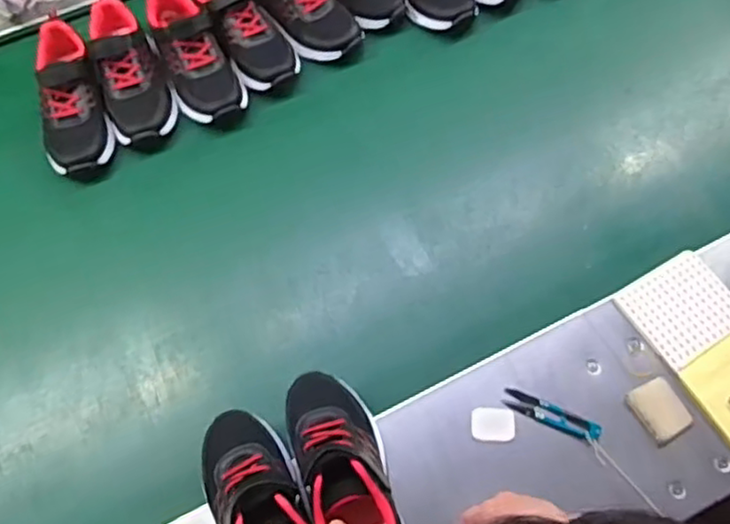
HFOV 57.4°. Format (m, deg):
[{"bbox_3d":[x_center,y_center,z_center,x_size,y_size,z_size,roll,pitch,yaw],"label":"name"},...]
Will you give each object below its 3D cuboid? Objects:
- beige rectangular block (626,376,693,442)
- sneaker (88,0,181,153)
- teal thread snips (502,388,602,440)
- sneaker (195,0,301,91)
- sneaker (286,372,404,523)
[{"bbox_3d":[0.324,0.160,0.731,0.052,0.011,0.061,-28,67,-14],"label":"beige rectangular block"},{"bbox_3d":[-0.333,-0.266,0.933,0.097,0.082,0.226,-20,65,-11],"label":"sneaker"},{"bbox_3d":[0.203,0.167,0.725,0.104,0.008,0.023,23,65,10],"label":"teal thread snips"},{"bbox_3d":[-0.176,-0.346,0.962,0.091,0.082,0.227,-25,66,-13],"label":"sneaker"},{"bbox_3d":[-0.019,0.201,0.655,0.088,0.086,0.223,-18,45,-10],"label":"sneaker"}]

